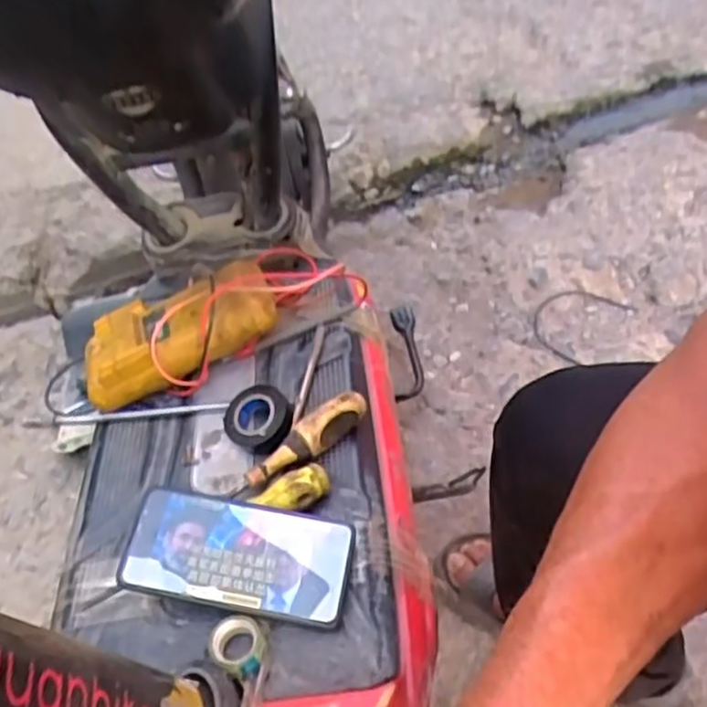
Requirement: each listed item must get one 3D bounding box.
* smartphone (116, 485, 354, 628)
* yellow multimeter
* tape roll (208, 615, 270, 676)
[{"bbox_3d":[-0.085,0.147,0.522,0.162,0.009,0.076,10,64,3],"label":"smartphone"},{"bbox_3d":[-0.165,-0.026,0.661,0.195,0.061,0.097,-24,44,8],"label":"yellow multimeter"},{"bbox_3d":[-0.078,0.202,0.490,0.039,0.020,0.038,-6,48,7],"label":"tape roll"}]

